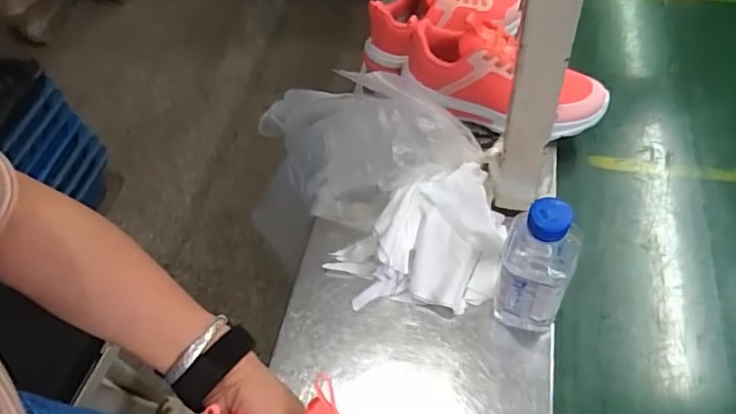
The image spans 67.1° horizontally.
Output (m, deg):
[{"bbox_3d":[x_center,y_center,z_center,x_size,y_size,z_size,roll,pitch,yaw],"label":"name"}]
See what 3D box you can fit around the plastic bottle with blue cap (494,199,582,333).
[{"bbox_3d":[0.150,0.055,0.496,0.061,0.184,0.066,14,58,16],"label":"plastic bottle with blue cap"}]

